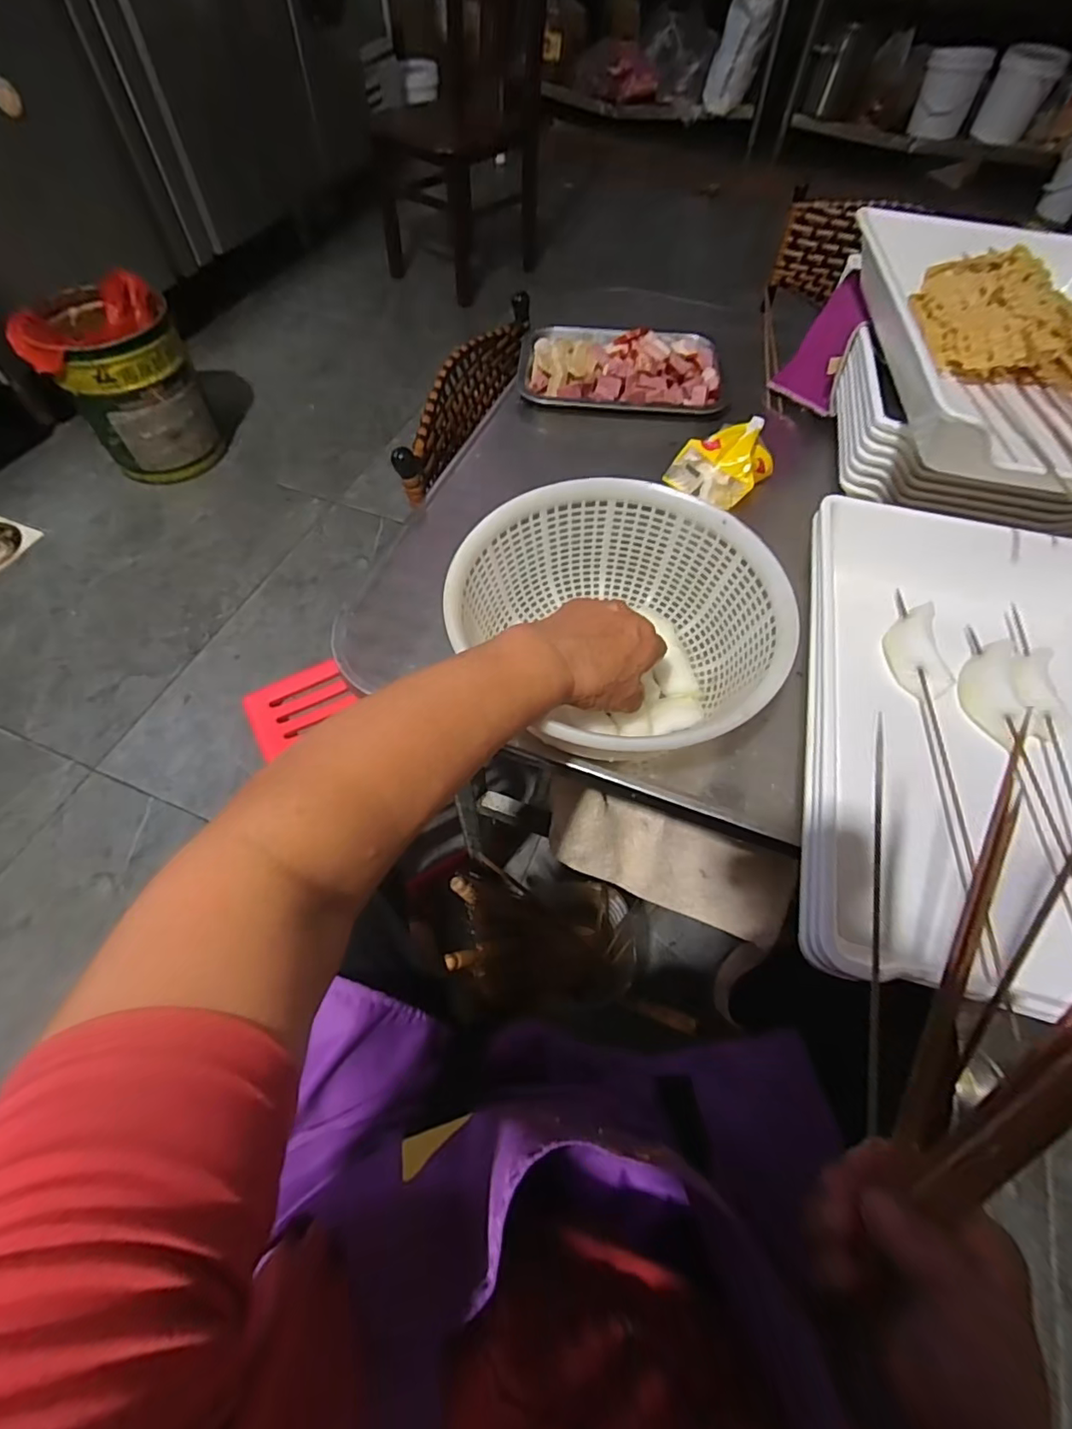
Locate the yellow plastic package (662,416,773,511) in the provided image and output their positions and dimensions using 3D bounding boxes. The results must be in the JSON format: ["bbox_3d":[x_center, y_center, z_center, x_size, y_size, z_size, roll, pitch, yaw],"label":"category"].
[{"bbox_3d":[0.200,-0.269,0.590,0.089,0.050,0.097,32,64,16],"label":"yellow plastic package"}]

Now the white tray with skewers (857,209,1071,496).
[{"bbox_3d":[0.447,-0.328,0.496,0.283,0.061,0.409,8,60,3],"label":"white tray with skewers"}]

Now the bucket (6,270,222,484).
[{"bbox_3d":[-1.001,-0.813,1.392,0.304,0.359,0.275,-21,62,-13],"label":"bucket"}]

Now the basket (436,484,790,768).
[{"bbox_3d":[0.061,-0.065,0.434,0.222,0.094,0.236,1,60,-1],"label":"basket"}]

